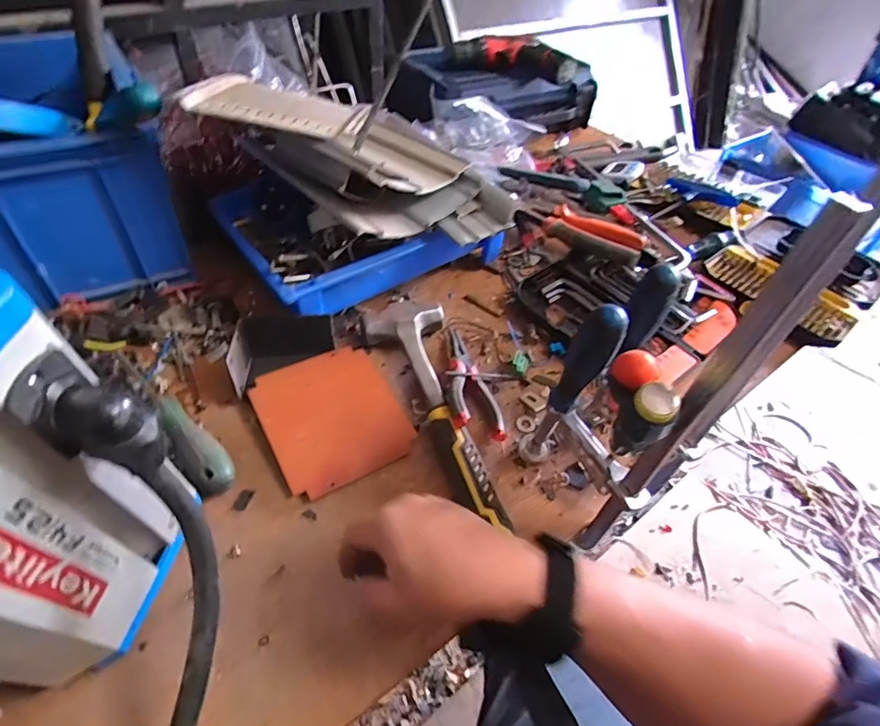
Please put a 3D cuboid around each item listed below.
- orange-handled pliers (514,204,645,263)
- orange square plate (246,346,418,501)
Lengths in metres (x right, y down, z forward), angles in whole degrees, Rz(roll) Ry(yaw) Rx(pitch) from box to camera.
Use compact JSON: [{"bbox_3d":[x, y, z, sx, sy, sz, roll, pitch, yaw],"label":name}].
[{"bbox_3d":[0.192,-0.180,0.690,0.177,0.034,0.048,31,52,23],"label":"orange-handled pliers"},{"bbox_3d":[-0.107,0.050,0.498,0.126,0.009,0.145,-24,60,-22],"label":"orange square plate"}]

